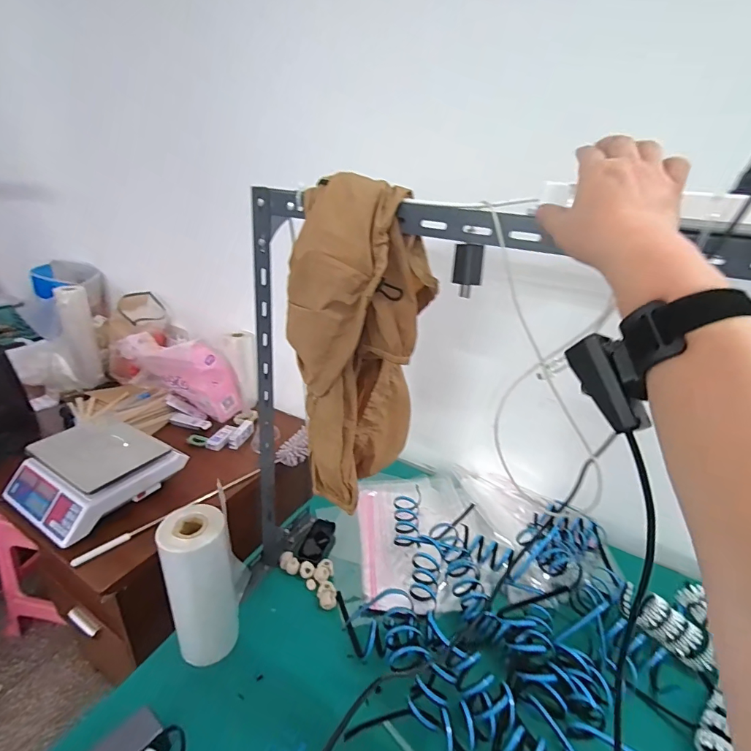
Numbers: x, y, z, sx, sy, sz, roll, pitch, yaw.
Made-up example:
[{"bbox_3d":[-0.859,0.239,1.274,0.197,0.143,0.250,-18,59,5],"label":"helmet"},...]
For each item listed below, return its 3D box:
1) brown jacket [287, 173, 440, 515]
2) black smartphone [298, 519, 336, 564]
[{"bbox_3d":[-0.017,-0.018,0.599,0.163,0.457,0.169,11,26,14],"label":"brown jacket"},{"bbox_3d":[-0.123,0.350,0.879,0.051,0.021,0.113,10,26,12],"label":"black smartphone"}]

